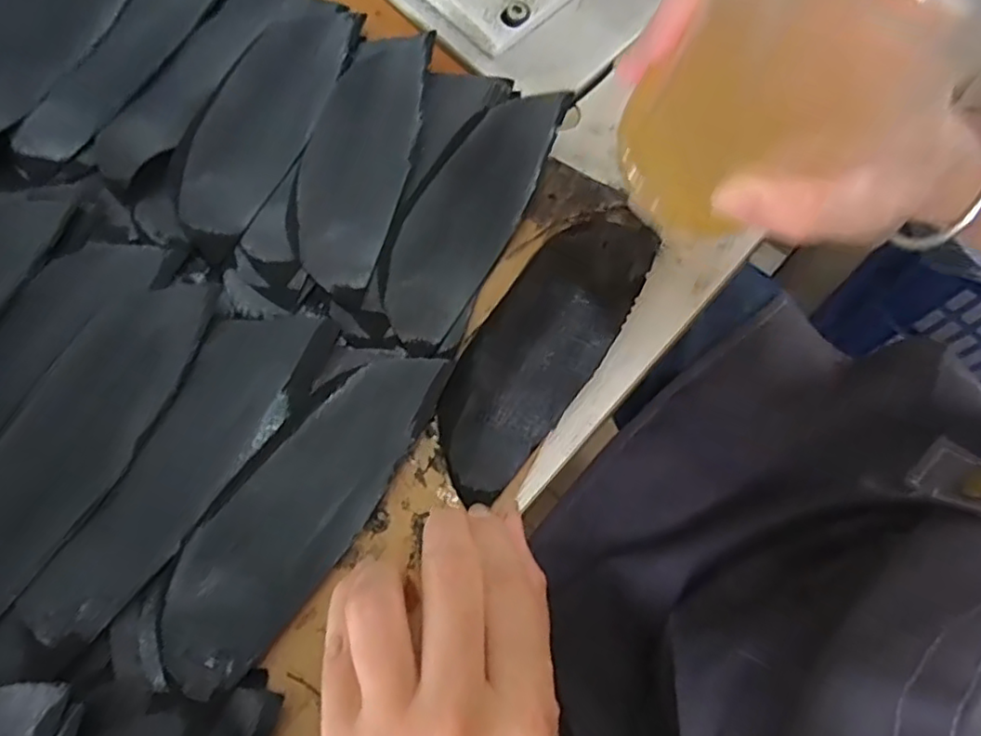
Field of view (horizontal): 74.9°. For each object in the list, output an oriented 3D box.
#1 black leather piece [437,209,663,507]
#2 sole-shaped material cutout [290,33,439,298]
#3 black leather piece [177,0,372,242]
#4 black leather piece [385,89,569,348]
[{"bbox_3d":[0.023,-0.014,0.262,0.045,0.008,0.138,33,70,10],"label":"black leather piece"},{"bbox_3d":[-0.057,-0.097,0.284,0.044,0.004,0.132,10,70,2],"label":"sole-shaped material cutout"},{"bbox_3d":[-0.099,-0.118,0.286,0.043,0.006,0.130,16,68,4],"label":"black leather piece"},{"bbox_3d":[-0.008,-0.073,0.281,0.041,0.005,0.133,26,71,4],"label":"black leather piece"}]

